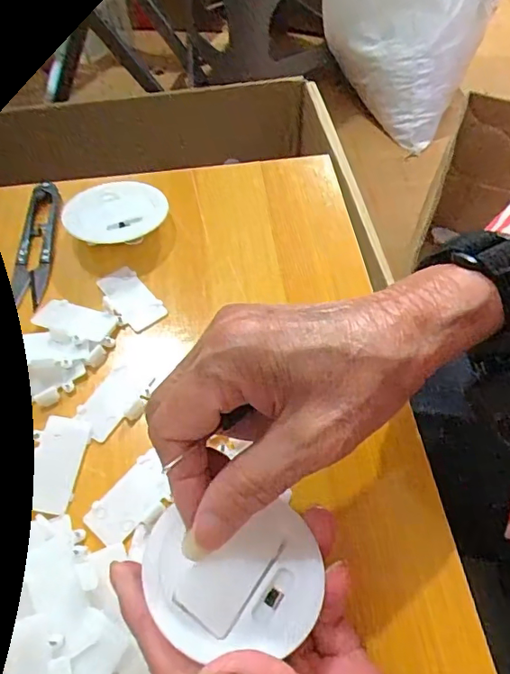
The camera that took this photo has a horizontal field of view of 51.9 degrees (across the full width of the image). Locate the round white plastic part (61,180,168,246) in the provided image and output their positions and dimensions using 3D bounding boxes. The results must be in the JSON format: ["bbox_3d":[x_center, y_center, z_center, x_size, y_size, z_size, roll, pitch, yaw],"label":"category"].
[{"bbox_3d":[-0.090,-0.078,0.343,0.064,0.018,0.062,0,58,0],"label":"round white plastic part"}]

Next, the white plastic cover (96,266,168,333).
[{"bbox_3d":[-0.077,-0.024,0.319,0.026,0.006,0.046,-37,65,-21],"label":"white plastic cover"}]

